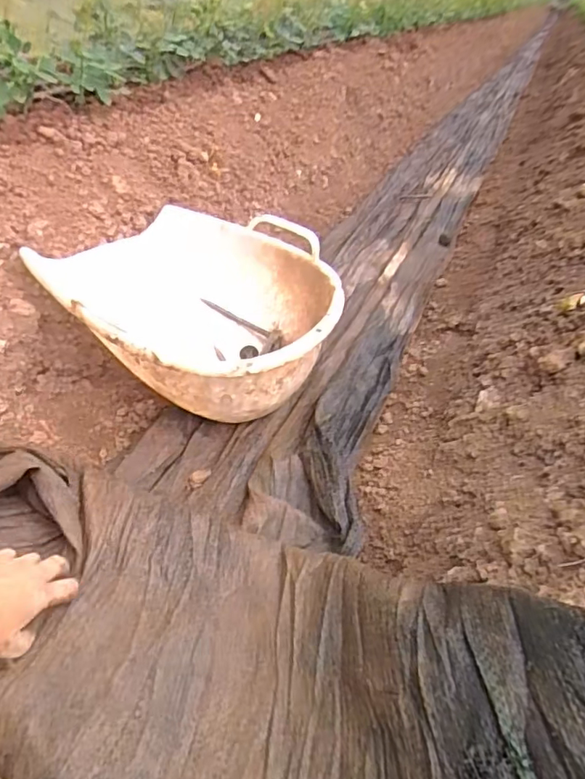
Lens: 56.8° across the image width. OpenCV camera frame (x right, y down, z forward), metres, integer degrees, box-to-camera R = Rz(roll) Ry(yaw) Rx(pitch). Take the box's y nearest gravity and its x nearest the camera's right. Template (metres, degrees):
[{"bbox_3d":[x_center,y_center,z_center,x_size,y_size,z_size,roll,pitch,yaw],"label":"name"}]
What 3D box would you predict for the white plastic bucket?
[{"bbox_3d":[-0.132,-0.135,0.832,0.401,0.149,0.416,4,42,-4],"label":"white plastic bucket"}]

